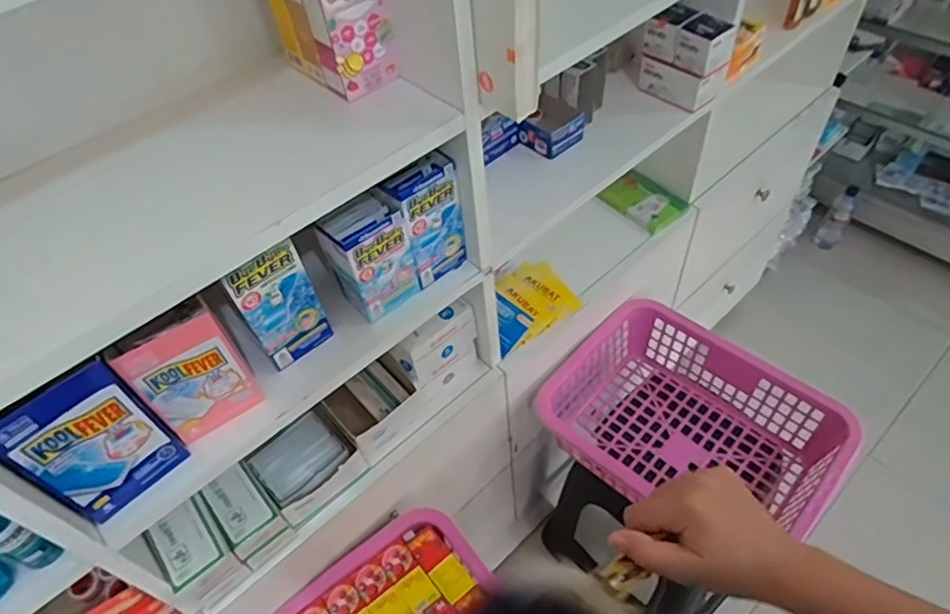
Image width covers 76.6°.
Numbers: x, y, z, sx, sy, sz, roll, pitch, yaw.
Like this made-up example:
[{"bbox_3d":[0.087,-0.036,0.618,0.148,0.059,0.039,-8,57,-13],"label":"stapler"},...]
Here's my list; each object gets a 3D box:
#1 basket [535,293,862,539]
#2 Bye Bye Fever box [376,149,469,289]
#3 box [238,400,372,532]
[{"bbox_3d":[0.331,0.200,0.972,0.300,0.156,0.411,-38,57,-23],"label":"basket"},{"bbox_3d":[-0.056,-0.099,0.686,0.076,0.139,0.047,-33,55,-20],"label":"Bye Bye Fever box"},{"bbox_3d":[-0.223,0.197,0.783,0.117,0.064,0.117,-39,57,-24],"label":"box"}]

